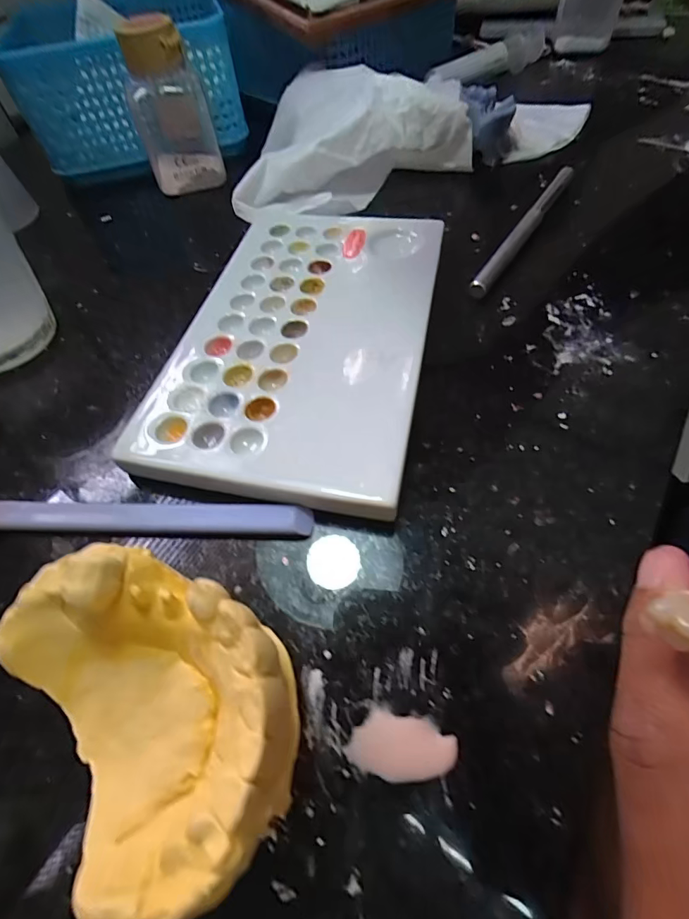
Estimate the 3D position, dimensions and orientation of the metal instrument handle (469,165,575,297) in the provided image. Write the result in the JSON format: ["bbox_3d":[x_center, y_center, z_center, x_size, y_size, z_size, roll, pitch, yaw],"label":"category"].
[{"bbox_3d":[0.088,-0.112,0.207,0.009,0.007,0.114,26,61,22],"label":"metal instrument handle"}]

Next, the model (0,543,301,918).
[{"bbox_3d":[-0.040,0.048,0.092,0.046,0.037,0.069,-36,59,-19],"label":"model"}]

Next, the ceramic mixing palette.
[{"bbox_3d":[-0.015,-0.055,0.171,0.093,0.009,0.150,7,56,11],"label":"ceramic mixing palette"}]

